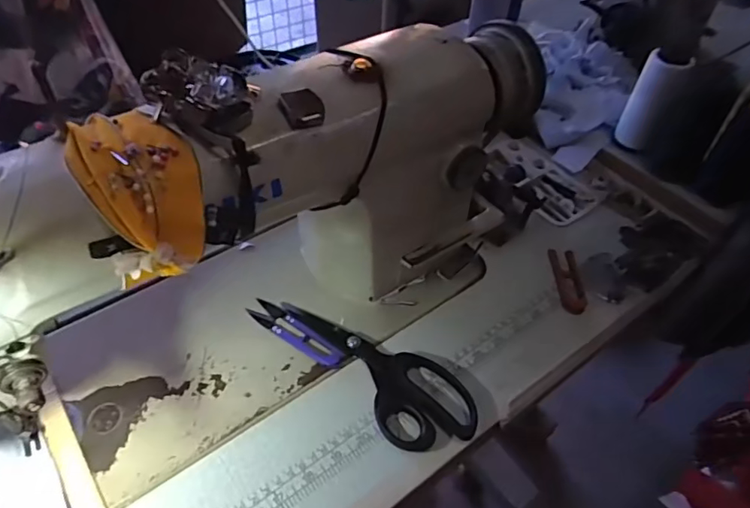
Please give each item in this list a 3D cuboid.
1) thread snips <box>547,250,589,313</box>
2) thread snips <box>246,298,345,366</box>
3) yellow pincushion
[{"bbox_3d":[0.193,0.026,0.520,0.025,0.010,0.079,2,49,0],"label":"thread snips"},{"bbox_3d":[-0.071,0.069,0.468,0.098,0.004,0.023,28,54,21],"label":"thread snips"},{"bbox_3d":[-0.133,-0.037,0.305,0.059,0.059,0.088,-24,54,-21],"label":"yellow pincushion"}]

